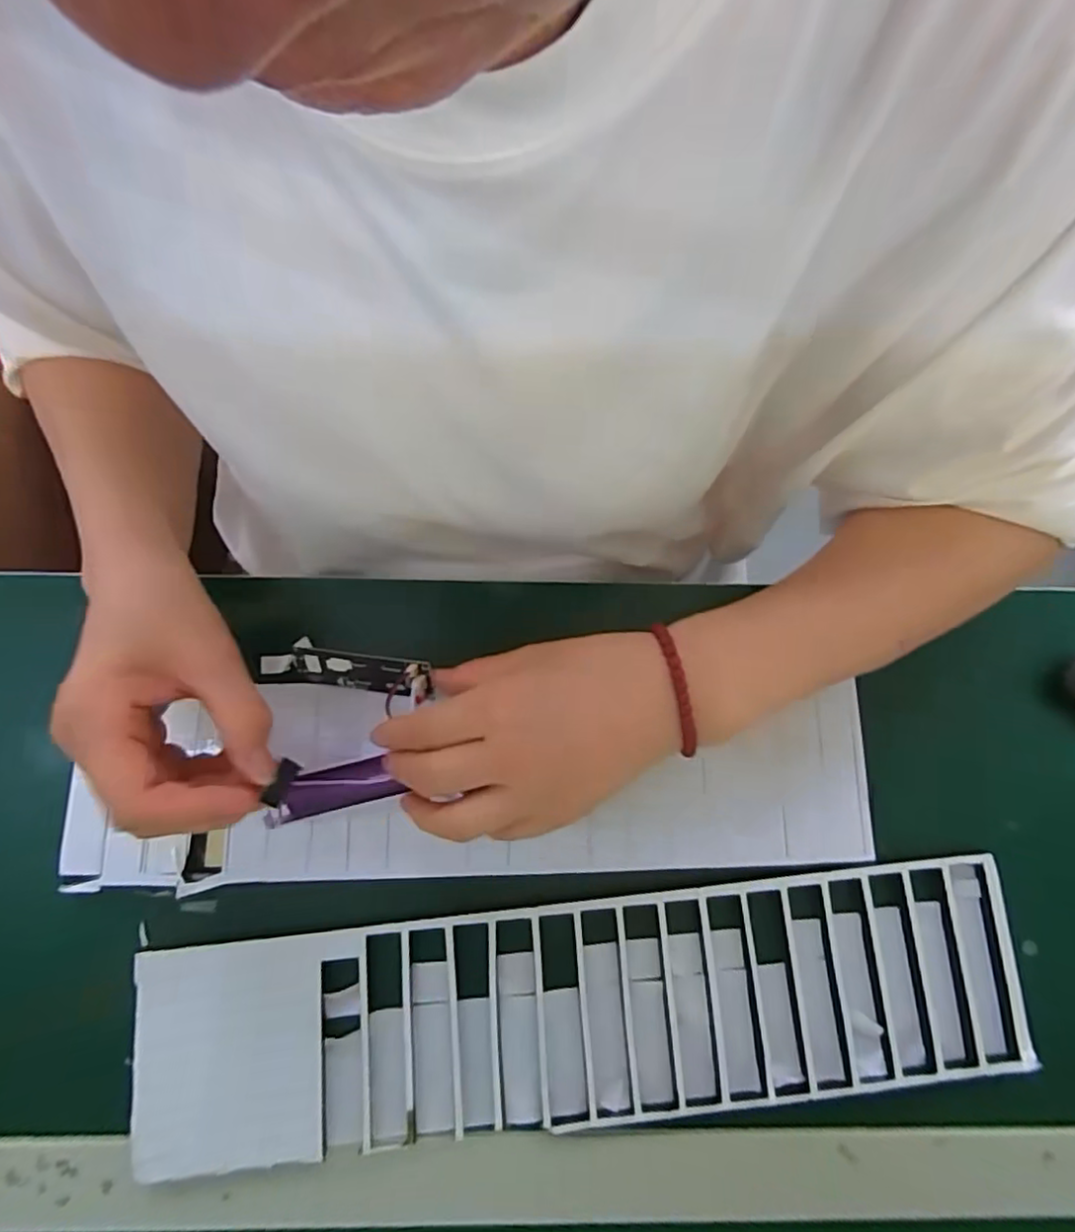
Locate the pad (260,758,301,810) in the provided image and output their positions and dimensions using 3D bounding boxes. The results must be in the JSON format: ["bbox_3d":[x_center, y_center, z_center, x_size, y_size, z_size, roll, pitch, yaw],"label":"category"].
[{"bbox_3d":[-0.116,0.075,0.284,0.008,0.006,0.021,17,53,2],"label":"pad"}]

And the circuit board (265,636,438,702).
[{"bbox_3d":[-0.111,0.029,0.354,0.120,0.018,0.021,4,77,26],"label":"circuit board"}]

